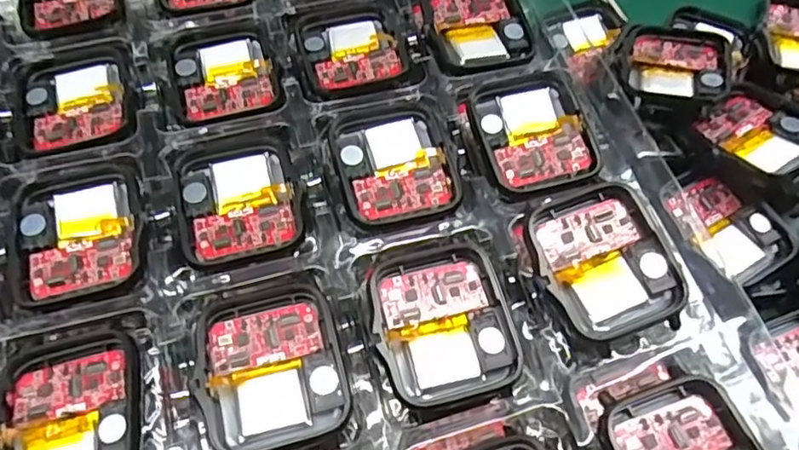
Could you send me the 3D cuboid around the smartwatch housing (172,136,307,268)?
[{"bbox_3d":[-0.050,-0.009,0.193,0.037,0.006,0.043,-13,61,-8],"label":"smartwatch housing"}]

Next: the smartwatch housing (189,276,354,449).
[{"bbox_3d":[-0.035,0.036,0.165,0.037,0.005,0.045,-14,61,-8],"label":"smartwatch housing"}]

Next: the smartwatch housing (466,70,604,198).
[{"bbox_3d":[0.044,-0.032,0.204,0.038,0.006,0.040,-14,61,-8],"label":"smartwatch housing"}]

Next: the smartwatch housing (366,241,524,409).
[{"bbox_3d":[0.012,0.026,0.172,0.037,0.006,0.042,-14,61,-8],"label":"smartwatch housing"}]

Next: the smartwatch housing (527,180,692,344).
[{"bbox_3d":[0.059,0.011,0.178,0.036,0.006,0.044,-21,76,-7],"label":"smartwatch housing"}]

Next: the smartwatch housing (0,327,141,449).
[{"bbox_3d":[-0.084,0.047,0.155,0.036,0.006,0.044,-9,61,-6],"label":"smartwatch housing"}]

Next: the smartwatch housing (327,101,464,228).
[{"bbox_3d":[-0.002,-0.021,0.200,0.038,0.008,0.040,-14,61,-8],"label":"smartwatch housing"}]

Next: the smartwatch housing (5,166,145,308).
[{"bbox_3d":[-0.096,0.001,0.184,0.038,0.005,0.045,-15,61,-9],"label":"smartwatch housing"}]

